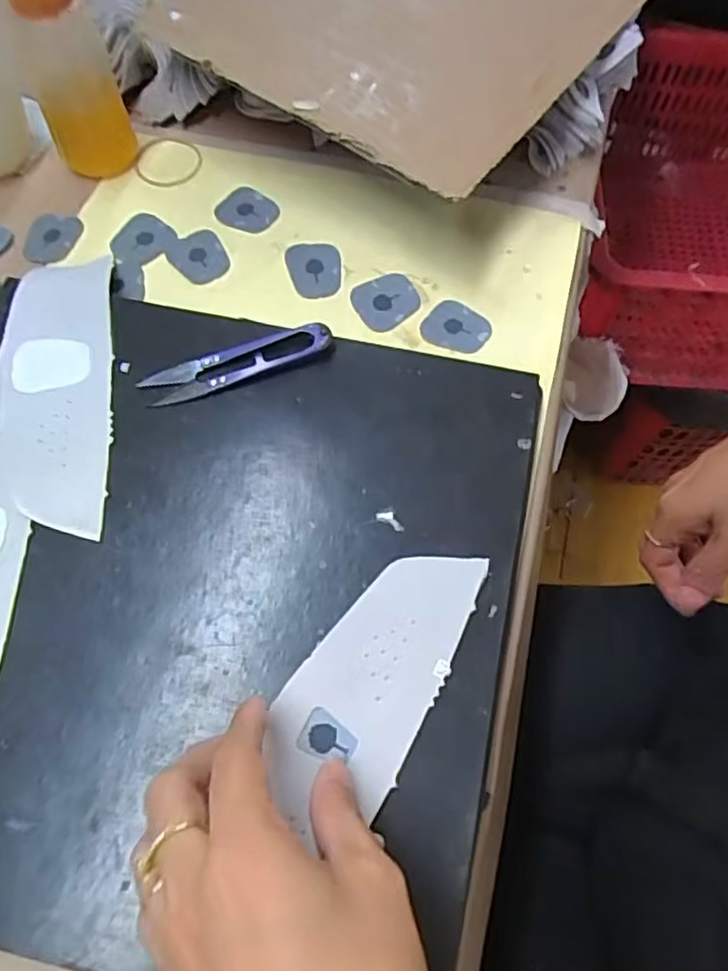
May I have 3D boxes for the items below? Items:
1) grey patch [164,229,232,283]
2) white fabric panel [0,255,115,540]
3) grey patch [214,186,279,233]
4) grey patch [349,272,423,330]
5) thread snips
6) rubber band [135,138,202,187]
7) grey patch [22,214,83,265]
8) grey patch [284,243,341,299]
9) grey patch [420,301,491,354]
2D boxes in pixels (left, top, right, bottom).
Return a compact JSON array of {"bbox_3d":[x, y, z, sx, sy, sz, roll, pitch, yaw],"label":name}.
[{"bbox_3d":[-0.103,-0.142,0.415,0.033,0.006,0.038,-26,68,-11],"label":"grey patch"},{"bbox_3d":[-0.161,-0.056,0.354,0.056,0.015,0.179,-7,65,-6],"label":"white fabric panel"},{"bbox_3d":[-0.075,-0.178,0.432,0.036,0.008,0.029,24,67,11],"label":"grey patch"},{"bbox_3d":[0.014,-0.112,0.401,0.036,0.008,0.033,-35,70,-15],"label":"grey patch"},{"bbox_3d":[-0.066,-0.064,0.350,0.100,0.011,0.021,-18,66,-8],"label":"thread snips"},{"bbox_3d":[-0.132,-0.219,0.450,0.044,0.004,0.050,-15,66,-7],"label":"rubber band"},{"bbox_3d":[-0.200,-0.155,0.423,0.037,0.006,0.037,2,70,9],"label":"grey patch"},{"bbox_3d":[-0.031,-0.132,0.409,0.032,0.004,0.036,-5,78,-2],"label":"grey patch"},{"bbox_3d":[0.055,-0.094,0.393,0.039,0.005,0.036,15,66,7],"label":"grey patch"}]

